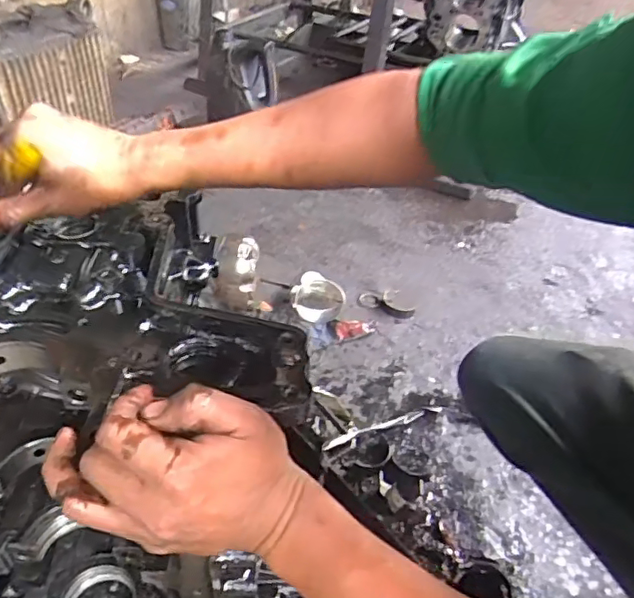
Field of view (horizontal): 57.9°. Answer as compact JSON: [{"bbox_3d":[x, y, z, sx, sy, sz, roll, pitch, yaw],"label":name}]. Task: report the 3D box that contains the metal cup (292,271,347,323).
[{"bbox_3d":[-0.002,-0.001,1.132,0.095,0.048,0.095,1,38,-1],"label":"metal cup"}]

